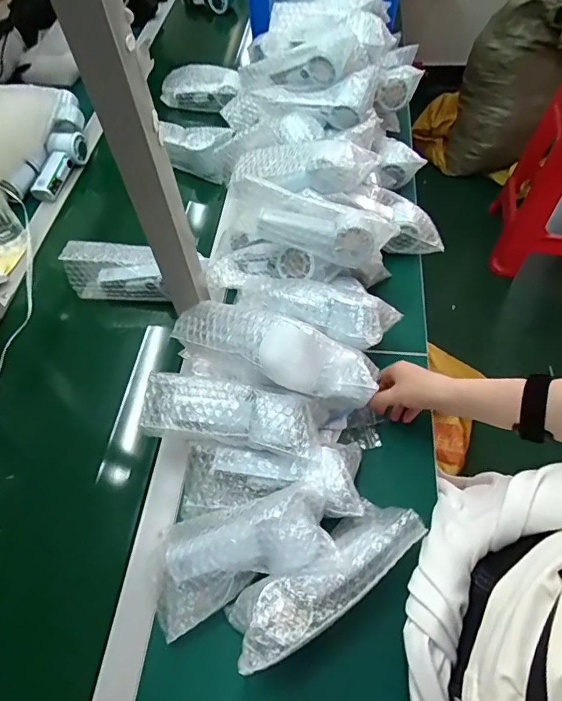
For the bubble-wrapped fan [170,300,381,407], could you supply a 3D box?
[{"bbox_3d":[-0.010,-0.006,0.536,0.245,0.068,0.083,21,60,14],"label":"bubble-wrapped fan"}]

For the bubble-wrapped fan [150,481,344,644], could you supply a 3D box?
[{"bbox_3d":[-0.044,0.200,0.465,0.191,0.054,0.104,-26,58,9],"label":"bubble-wrapped fan"}]

